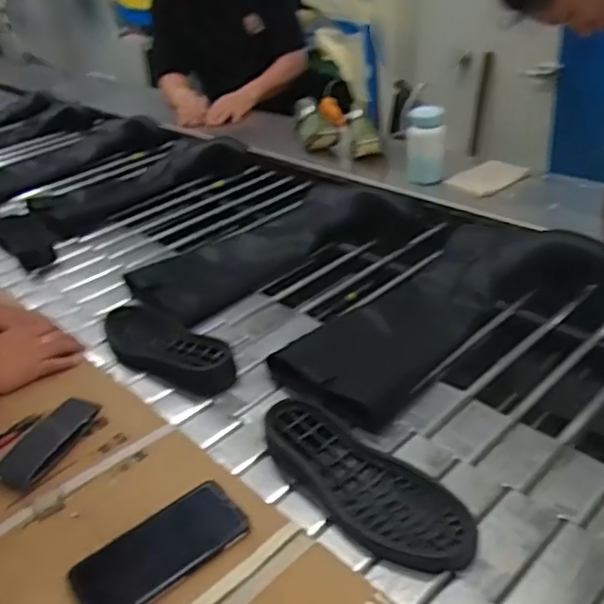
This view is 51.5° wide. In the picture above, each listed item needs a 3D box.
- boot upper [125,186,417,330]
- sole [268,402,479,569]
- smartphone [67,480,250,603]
[{"bbox_3d":[-0.053,-0.119,1.137,0.512,0.110,0.228,-19,39,-28],"label":"boot upper"},{"bbox_3d":[0.064,0.200,0.694,0.273,0.032,0.105,30,43,34],"label":"sole"},{"bbox_3d":[-0.135,0.238,0.600,0.162,0.009,0.079,-28,49,-28],"label":"smartphone"}]

